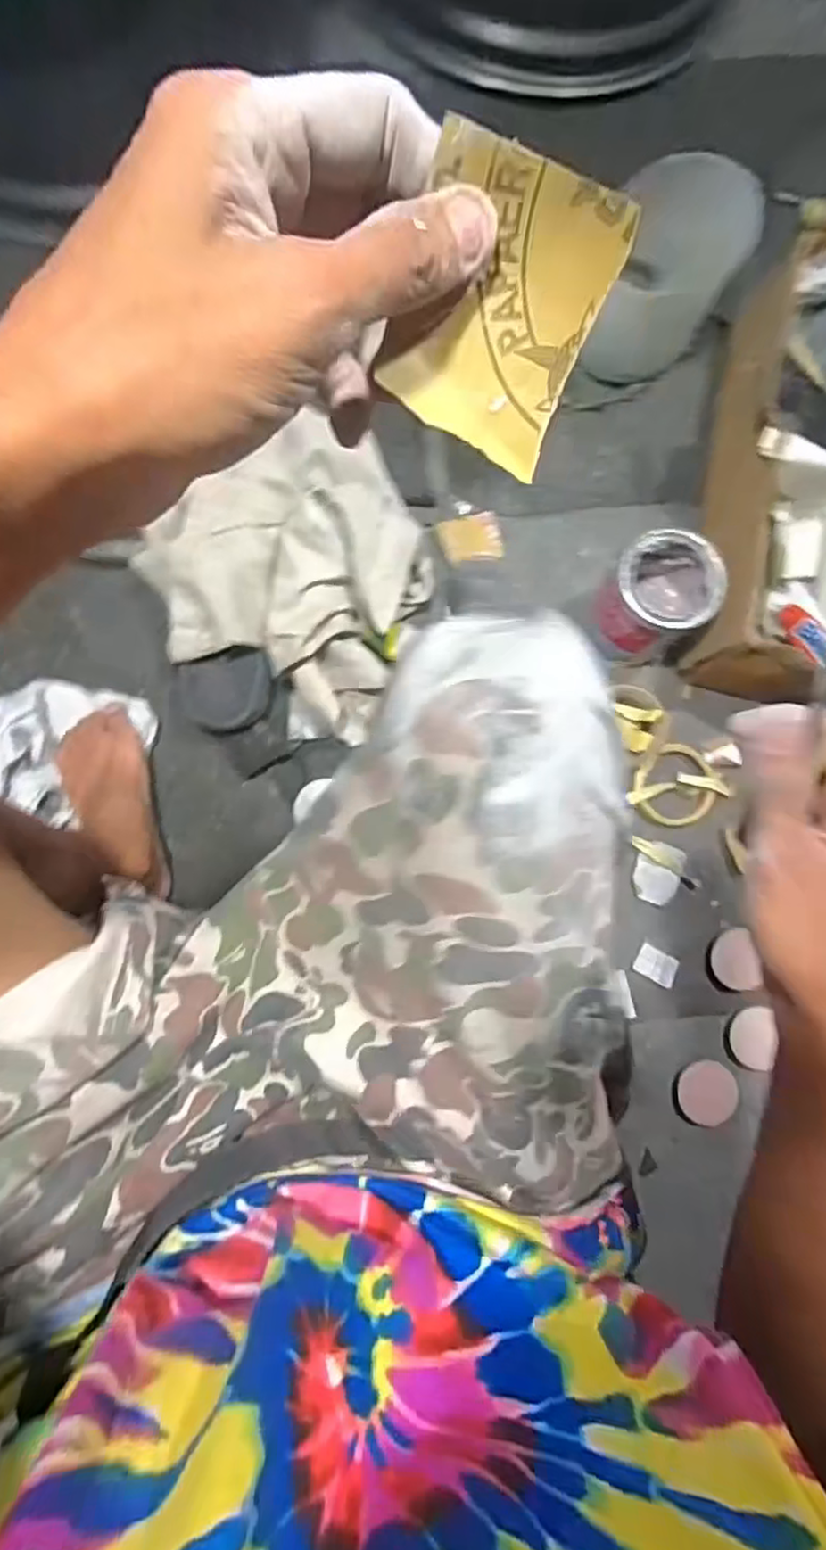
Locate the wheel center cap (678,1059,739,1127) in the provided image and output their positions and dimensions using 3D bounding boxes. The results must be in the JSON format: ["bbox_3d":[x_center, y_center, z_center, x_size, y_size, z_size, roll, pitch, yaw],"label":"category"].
[{"bbox_3d":[0.314,0.339,0.712,0.004,0.062,0.065,8,76,-43],"label":"wheel center cap"}]

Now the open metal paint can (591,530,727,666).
[{"bbox_3d":[0.259,-0.189,0.726,0.107,0.124,0.117,40,83,1],"label":"open metal paint can"}]

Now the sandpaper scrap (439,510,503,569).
[{"bbox_3d":[0.070,-0.276,0.782,0.070,0.015,0.053,-17,106,-2],"label":"sandpaper scrap"}]

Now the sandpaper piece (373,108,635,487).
[{"bbox_3d":[0.023,-0.128,0.187,0.053,0.009,0.067,14,121,-15],"label":"sandpaper piece"}]

